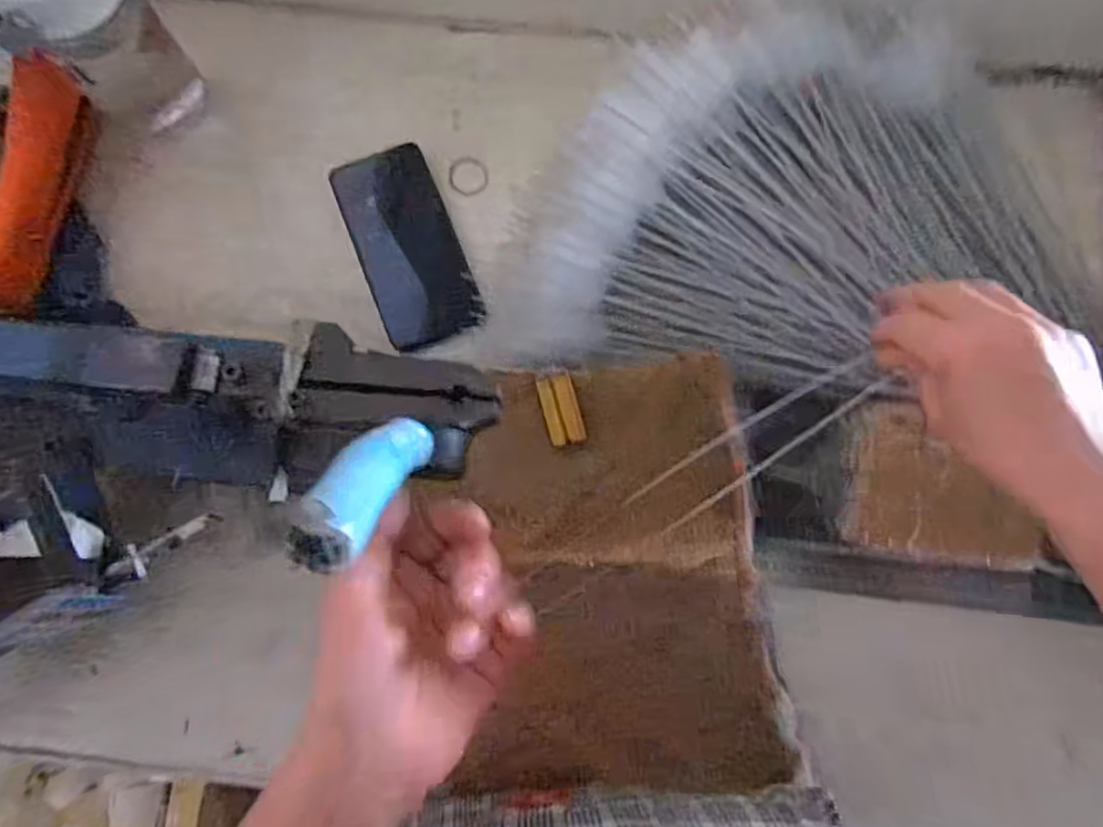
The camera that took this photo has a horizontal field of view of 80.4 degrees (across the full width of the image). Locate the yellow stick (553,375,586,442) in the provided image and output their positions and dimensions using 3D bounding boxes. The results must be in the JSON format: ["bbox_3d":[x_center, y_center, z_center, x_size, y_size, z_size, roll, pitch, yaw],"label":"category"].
[{"bbox_3d":[0.012,-0.003,0.437,0.012,0.007,0.045,-15,78,-4],"label":"yellow stick"}]

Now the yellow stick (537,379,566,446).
[{"bbox_3d":[0.000,-0.001,0.436,0.009,0.007,0.044,-16,78,-4],"label":"yellow stick"}]

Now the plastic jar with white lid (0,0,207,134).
[{"bbox_3d":[-0.328,-0.274,0.467,0.090,0.152,0.077,-37,80,-8],"label":"plastic jar with white lid"}]

